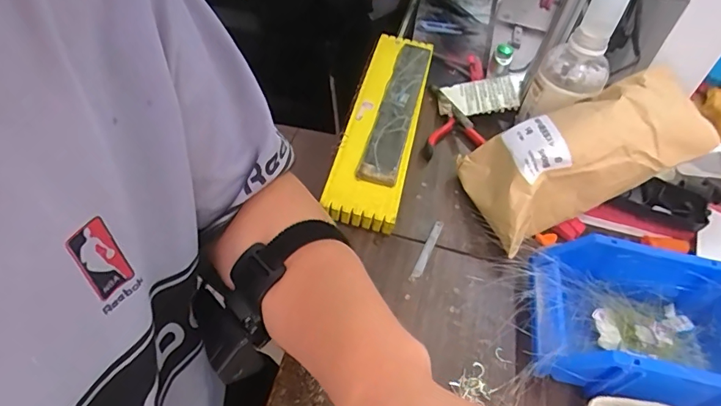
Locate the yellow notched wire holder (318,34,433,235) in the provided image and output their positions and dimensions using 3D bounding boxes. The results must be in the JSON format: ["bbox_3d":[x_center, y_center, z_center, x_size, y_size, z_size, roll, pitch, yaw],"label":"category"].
[{"bbox_3d":[0.029,-0.107,0.608,0.085,0.039,0.352,13,50,3],"label":"yellow notched wire holder"}]

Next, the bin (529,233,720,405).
[{"bbox_3d":[0.243,0.107,0.408,0.189,0.067,0.126,15,50,4],"label":"bin"}]

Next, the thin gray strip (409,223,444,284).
[{"bbox_3d":[0.068,0.049,0.489,0.010,0.004,0.084,23,51,12],"label":"thin gray strip"}]

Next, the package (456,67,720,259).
[{"bbox_3d":[0.221,-0.039,0.488,0.219,0.085,0.124,-26,46,19],"label":"package"}]

